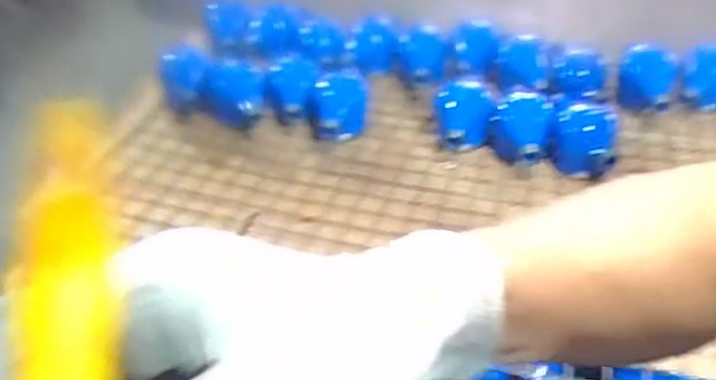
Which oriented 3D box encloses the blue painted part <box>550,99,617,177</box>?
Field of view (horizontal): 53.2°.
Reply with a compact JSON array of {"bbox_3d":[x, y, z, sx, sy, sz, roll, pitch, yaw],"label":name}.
[{"bbox_3d":[0.289,-0.066,0.922,0.078,0.067,0.104,7,39,14],"label":"blue painted part"}]

